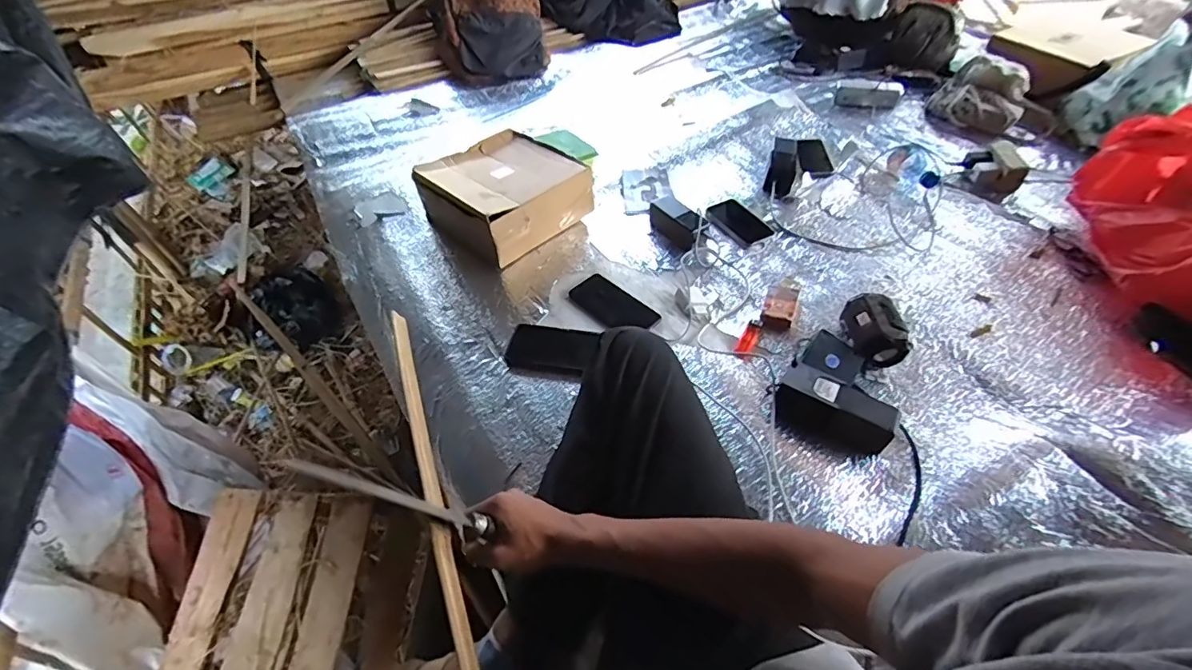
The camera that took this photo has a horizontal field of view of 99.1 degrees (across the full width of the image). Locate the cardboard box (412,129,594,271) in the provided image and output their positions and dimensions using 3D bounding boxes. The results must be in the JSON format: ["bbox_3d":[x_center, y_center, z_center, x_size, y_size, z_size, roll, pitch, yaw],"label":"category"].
[{"bbox_3d":[-0.179,-0.284,1.017,0.254,0.124,0.262,36,59,28],"label":"cardboard box"}]

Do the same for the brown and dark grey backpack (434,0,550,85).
[{"bbox_3d":[-0.329,-0.993,1.542,0.321,0.299,0.375,-10,50,-6],"label":"brown and dark grey backpack"}]

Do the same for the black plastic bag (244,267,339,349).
[{"bbox_3d":[-0.994,-0.081,1.638,0.276,0.098,0.308,-30,54,-23],"label":"black plastic bag"}]

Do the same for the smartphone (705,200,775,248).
[{"bbox_3d":[0.289,-0.229,1.038,0.086,0.011,0.133,-24,52,-17],"label":"smartphone"}]

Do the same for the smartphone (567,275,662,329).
[{"bbox_3d":[0.029,-0.050,0.875,0.075,0.013,0.158,-38,58,-26],"label":"smartphone"}]

